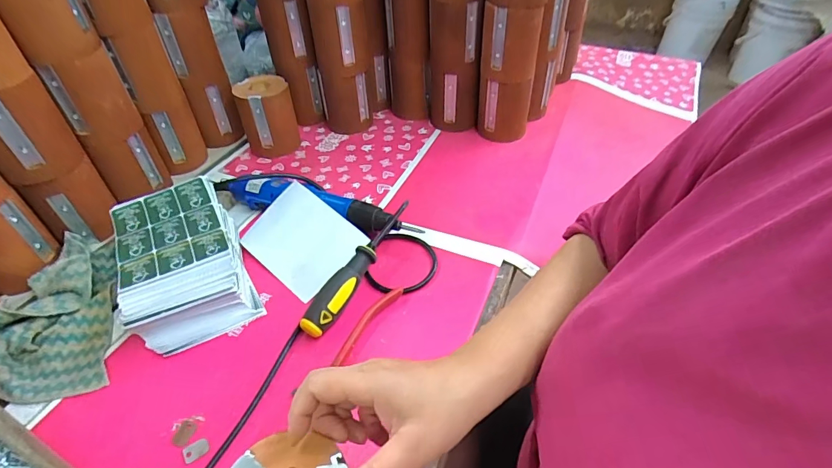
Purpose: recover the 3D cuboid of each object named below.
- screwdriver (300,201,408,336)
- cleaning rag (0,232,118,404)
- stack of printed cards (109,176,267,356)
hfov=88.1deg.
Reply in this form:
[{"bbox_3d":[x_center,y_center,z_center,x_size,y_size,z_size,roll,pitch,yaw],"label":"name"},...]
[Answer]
[{"bbox_3d":[-0.057,0.030,0.476,0.026,0.028,0.192,21,55,23],"label":"screwdriver"},{"bbox_3d":[-0.378,0.079,0.444,0.115,0.042,0.205,-20,46,-17],"label":"cleaning rag"},{"bbox_3d":[-0.252,0.029,0.465,0.110,0.076,0.169,-22,47,-20],"label":"stack of printed cards"}]

